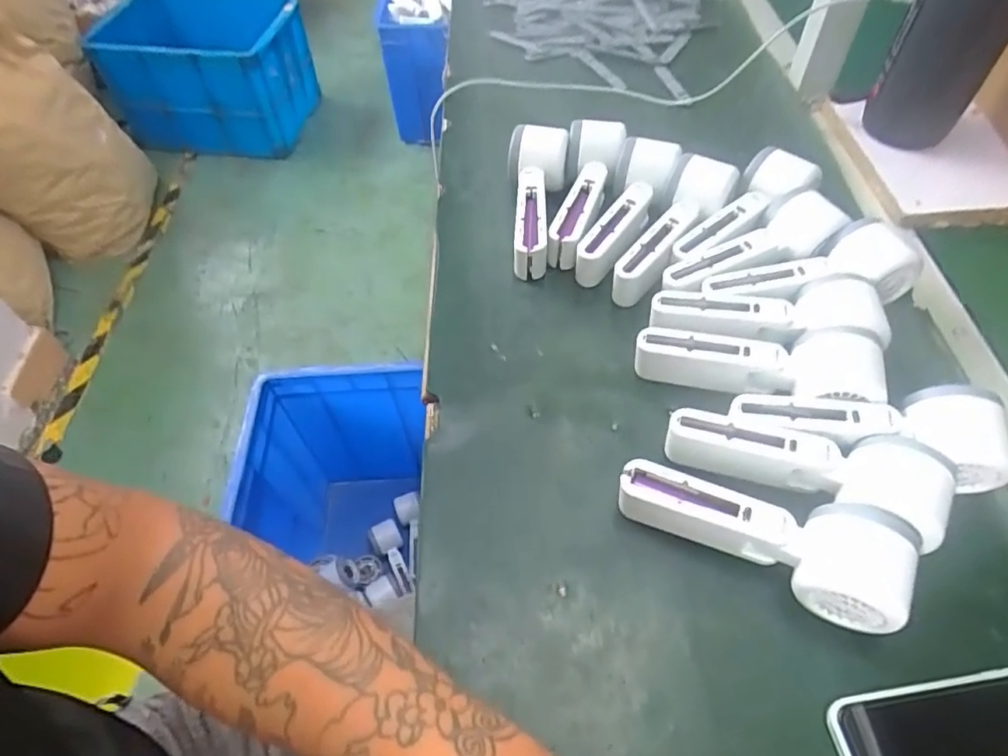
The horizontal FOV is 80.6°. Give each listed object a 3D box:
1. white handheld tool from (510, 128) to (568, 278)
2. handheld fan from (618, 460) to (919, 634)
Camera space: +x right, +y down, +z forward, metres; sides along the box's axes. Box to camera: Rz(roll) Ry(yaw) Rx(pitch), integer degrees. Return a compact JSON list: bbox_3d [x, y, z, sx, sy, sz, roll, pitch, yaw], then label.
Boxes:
[{"bbox_3d":[0.032,-0.164,0.547,0.054,0.051,0.153,0,54,4],"label":"white handheld tool"},{"bbox_3d":[0.153,0.094,0.366,0.168,0.049,0.061,18,58,16],"label":"handheld fan"}]

